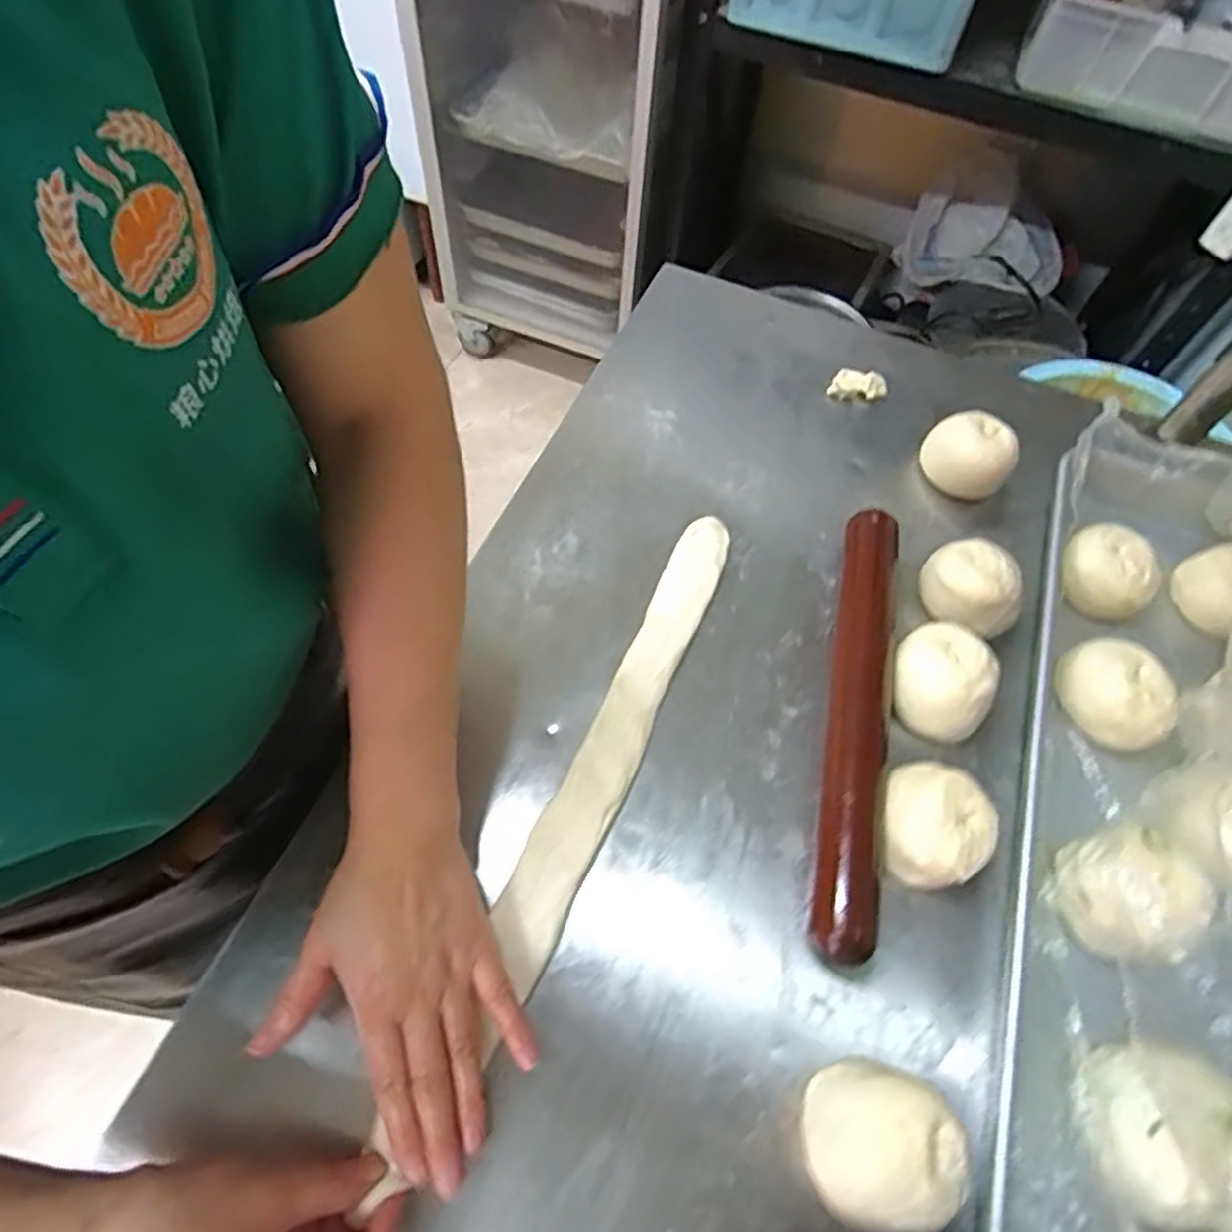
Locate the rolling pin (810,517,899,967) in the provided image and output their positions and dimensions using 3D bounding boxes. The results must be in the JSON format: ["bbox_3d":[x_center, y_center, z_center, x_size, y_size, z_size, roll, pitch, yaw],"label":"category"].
[{"bbox_3d":[0.166,0.060,0.491,0.037,0.029,0.321,14,61,6],"label":"rolling pin"}]

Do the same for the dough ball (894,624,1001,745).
[{"bbox_3d":[0.227,0.042,0.499,0.065,0.041,0.081,20,62,10],"label":"dough ball"}]

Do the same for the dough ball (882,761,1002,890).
[{"bbox_3d":[0.199,0.132,0.447,0.064,0.052,0.070,1,60,-1],"label":"dough ball"}]

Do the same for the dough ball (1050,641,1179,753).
[{"bbox_3d":[0.354,0.052,0.506,0.068,0.041,0.082,-22,63,-14],"label":"dough ball"}]

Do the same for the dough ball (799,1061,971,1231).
[{"bbox_3d":[0.135,0.272,0.363,0.075,0.049,0.065,11,61,5],"label":"dough ball"}]

